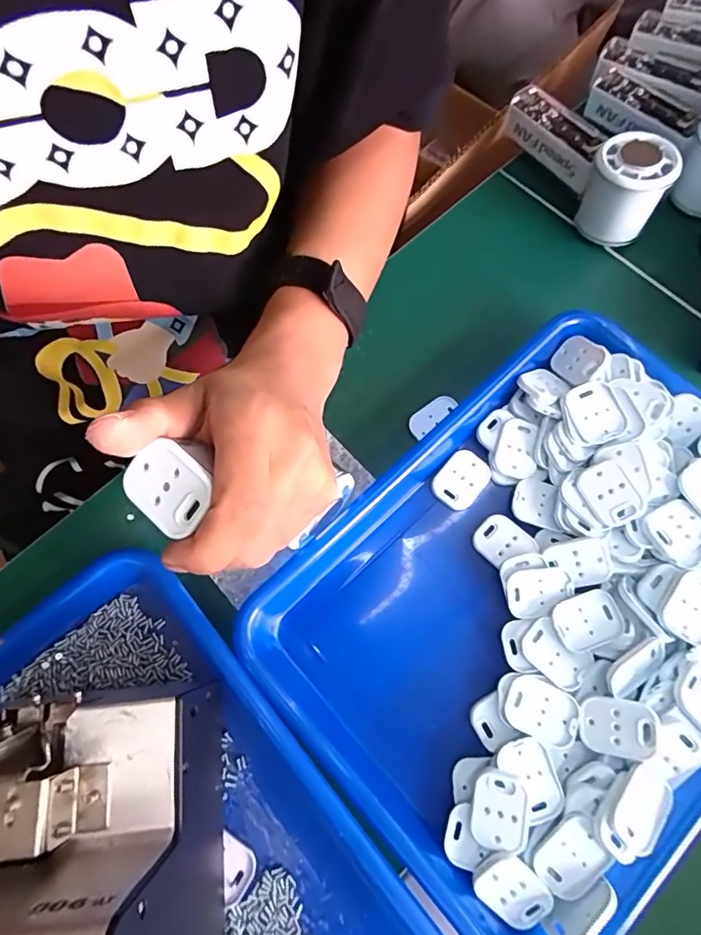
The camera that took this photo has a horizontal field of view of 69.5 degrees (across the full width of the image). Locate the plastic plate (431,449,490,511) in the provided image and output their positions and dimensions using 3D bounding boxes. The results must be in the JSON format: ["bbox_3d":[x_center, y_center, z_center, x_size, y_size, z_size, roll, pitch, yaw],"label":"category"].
[{"bbox_3d":[0.074,0.008,0.341,0.030,0.006,0.039,37,76,11],"label":"plastic plate"}]

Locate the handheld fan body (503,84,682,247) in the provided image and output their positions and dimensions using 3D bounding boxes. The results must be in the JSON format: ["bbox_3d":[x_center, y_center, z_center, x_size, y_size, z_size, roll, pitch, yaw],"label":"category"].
[{"bbox_3d":[0.190,-0.255,0.408,0.058,0.062,0.162,-24,74,-7],"label":"handheld fan body"}]

